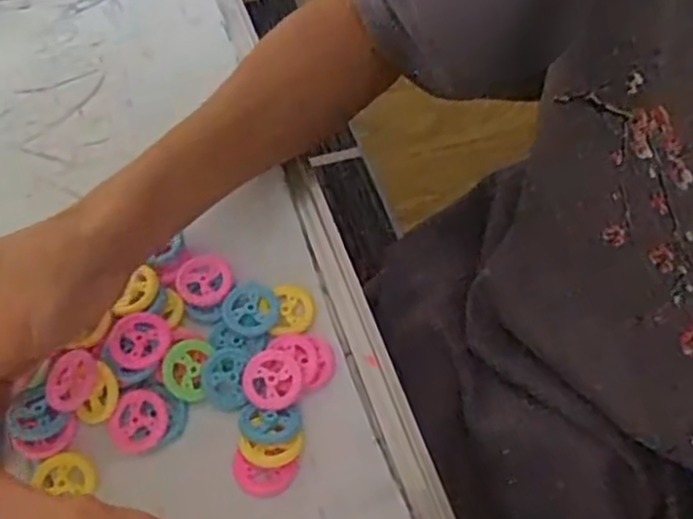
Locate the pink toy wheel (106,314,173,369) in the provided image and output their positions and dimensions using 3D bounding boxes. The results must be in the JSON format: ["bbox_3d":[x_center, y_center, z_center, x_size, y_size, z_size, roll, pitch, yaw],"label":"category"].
[{"bbox_3d":[-0.102,0.040,0.351,0.029,0.006,0.028,2,60,-3],"label":"pink toy wheel"}]

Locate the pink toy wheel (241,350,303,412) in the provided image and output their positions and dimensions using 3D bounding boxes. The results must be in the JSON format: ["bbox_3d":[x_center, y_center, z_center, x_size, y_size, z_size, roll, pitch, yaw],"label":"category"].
[{"bbox_3d":[-0.037,0.060,0.353,0.029,0.006,0.028,2,60,-3],"label":"pink toy wheel"}]

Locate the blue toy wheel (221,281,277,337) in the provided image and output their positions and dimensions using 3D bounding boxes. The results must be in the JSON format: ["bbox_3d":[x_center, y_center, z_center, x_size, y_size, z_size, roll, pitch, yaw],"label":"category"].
[{"bbox_3d":[-0.051,0.027,0.376,0.030,0.007,0.030,2,60,-3],"label":"blue toy wheel"}]

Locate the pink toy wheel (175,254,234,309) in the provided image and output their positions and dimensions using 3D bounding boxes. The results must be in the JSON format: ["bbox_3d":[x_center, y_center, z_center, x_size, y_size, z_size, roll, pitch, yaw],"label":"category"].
[{"bbox_3d":[-0.077,0.010,0.382,0.029,0.005,0.031,2,60,-3],"label":"pink toy wheel"}]

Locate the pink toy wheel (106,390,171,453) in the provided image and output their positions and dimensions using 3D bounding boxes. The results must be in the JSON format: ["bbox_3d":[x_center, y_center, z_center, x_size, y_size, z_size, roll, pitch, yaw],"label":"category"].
[{"bbox_3d":[-0.101,0.078,0.345,0.029,0.004,0.030,2,60,-3],"label":"pink toy wheel"}]

